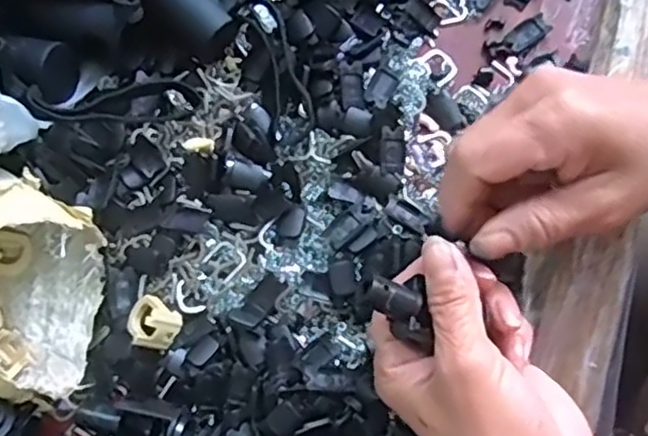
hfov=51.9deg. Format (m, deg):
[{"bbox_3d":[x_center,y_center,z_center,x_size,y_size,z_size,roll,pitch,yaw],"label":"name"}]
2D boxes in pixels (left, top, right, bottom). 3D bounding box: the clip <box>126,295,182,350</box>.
[{"bbox_3d":[-0.085,0.051,0.326,0.026,0.014,0.022,33,81,6],"label":"clip"}]

